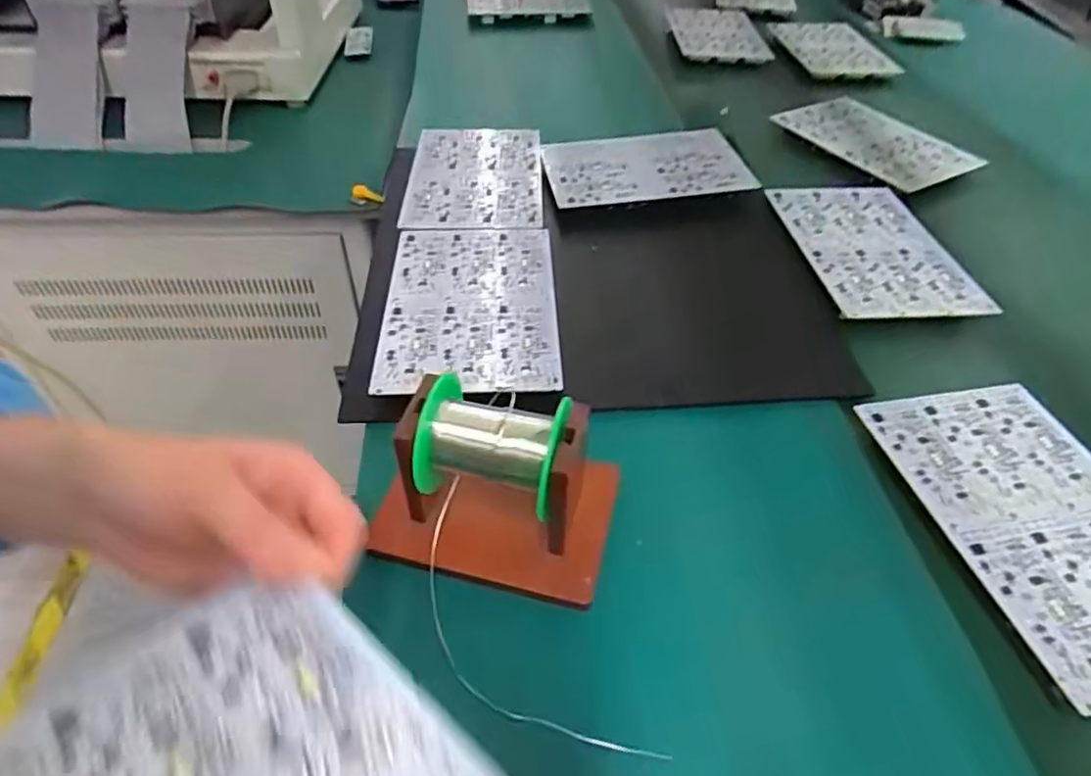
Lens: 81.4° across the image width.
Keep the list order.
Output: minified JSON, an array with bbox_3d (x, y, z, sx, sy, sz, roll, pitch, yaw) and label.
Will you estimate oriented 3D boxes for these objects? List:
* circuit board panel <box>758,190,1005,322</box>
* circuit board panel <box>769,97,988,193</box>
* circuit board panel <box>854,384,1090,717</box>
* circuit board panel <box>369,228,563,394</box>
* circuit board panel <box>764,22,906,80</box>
[{"bbox_3d":[0.304,-0.135,0.591,0.133,0.005,0.198,-2,47,-4],"label":"circuit board panel"},{"bbox_3d":[0.384,-0.291,0.738,0.141,0.008,0.196,-21,51,-20],"label":"circuit board panel"},{"bbox_3d":[0.308,0.078,0.390,0.135,0.006,0.205,-9,47,-10],"label":"circuit board panel"},{"bbox_3d":[-0.061,-0.072,0.521,0.135,0.005,0.201,-1,47,-3],"label":"circuit board panel"},{"bbox_3d":[0.431,-0.501,0.933,0.141,0.010,0.212,-1,47,-3],"label":"circuit board panel"}]

